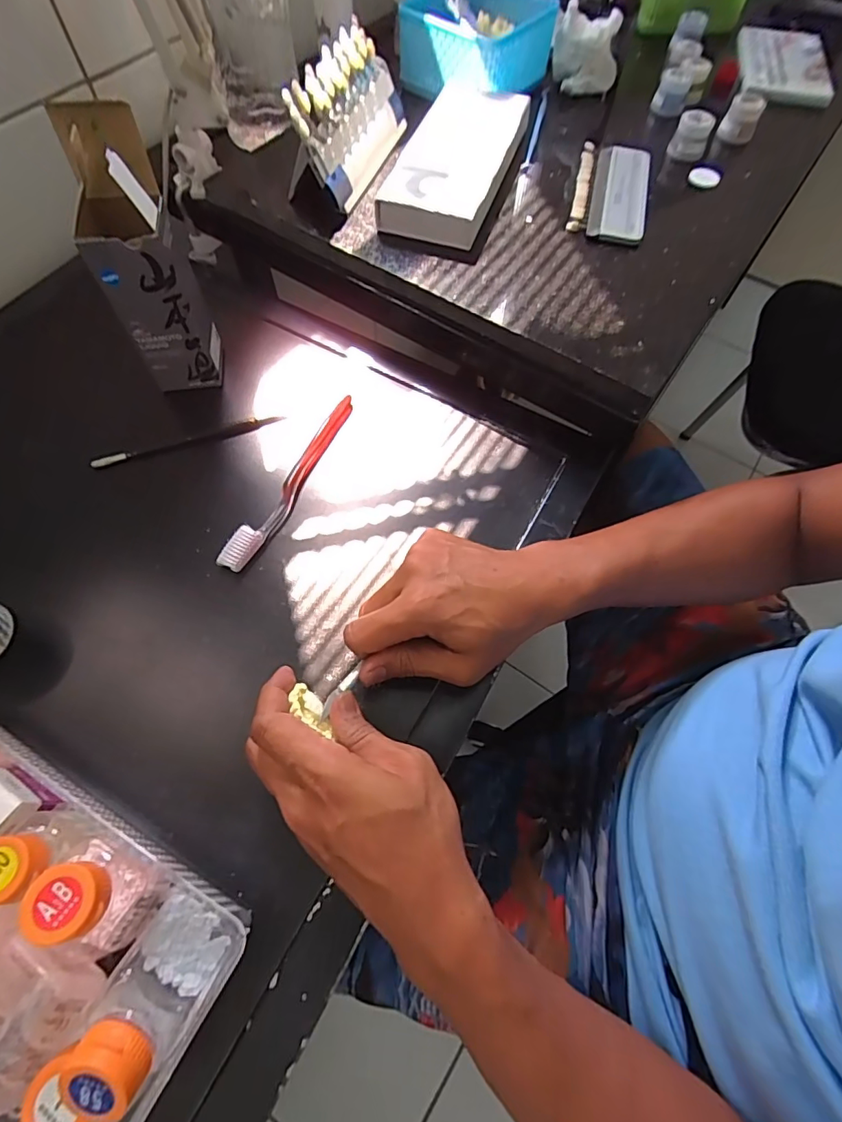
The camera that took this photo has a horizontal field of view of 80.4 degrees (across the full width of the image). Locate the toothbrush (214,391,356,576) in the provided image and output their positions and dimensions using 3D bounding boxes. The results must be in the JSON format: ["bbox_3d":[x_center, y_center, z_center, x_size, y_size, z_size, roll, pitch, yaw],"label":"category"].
[{"bbox_3d":[-0.105,-0.070,0.422,0.023,0.012,0.188,25,66,10],"label":"toothbrush"}]

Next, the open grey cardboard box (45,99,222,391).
[{"bbox_3d":[-0.216,-0.231,0.392,0.060,0.178,0.068,-15,65,-8],"label":"open grey cardboard box"}]

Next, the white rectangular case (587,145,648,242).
[{"bbox_3d":[0.194,-0.361,0.485,0.052,0.008,0.143,13,65,5],"label":"white rectangular case"}]

